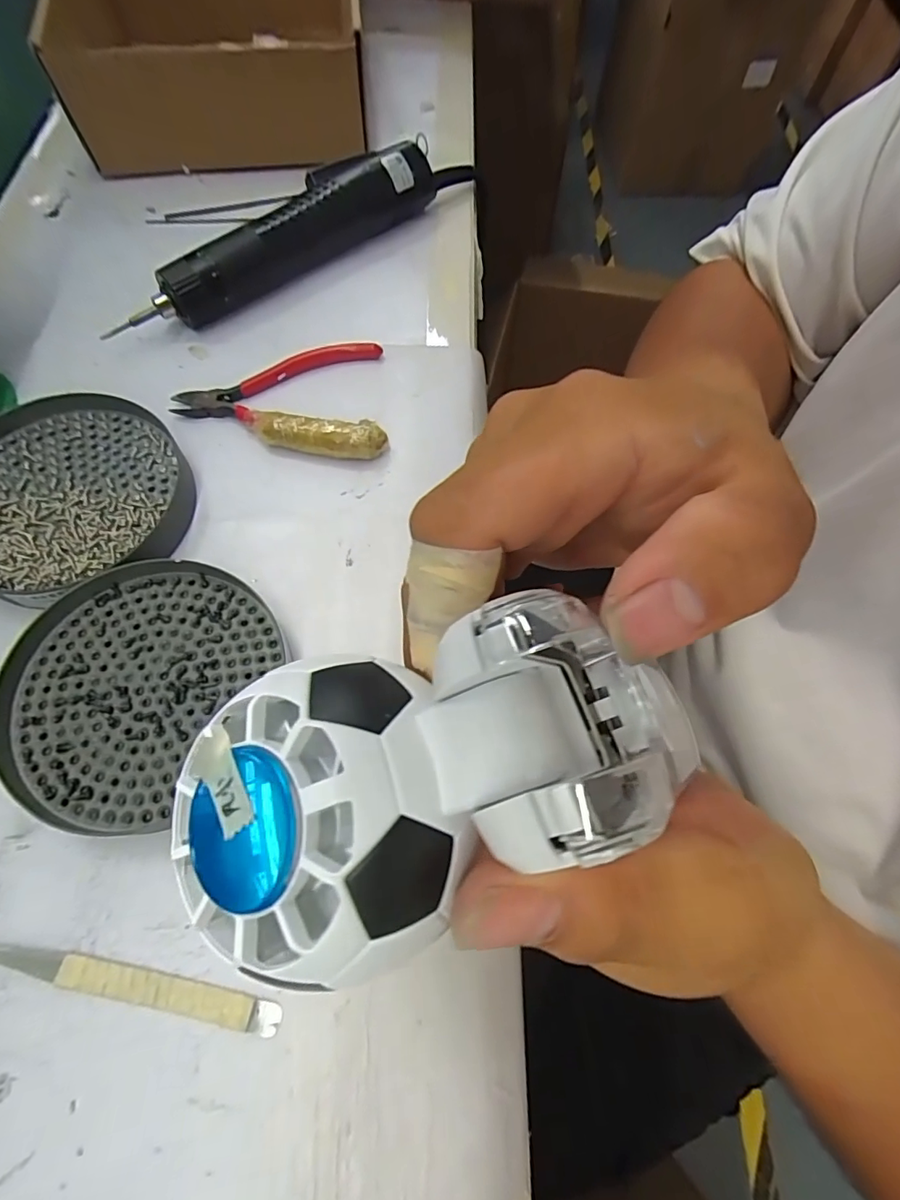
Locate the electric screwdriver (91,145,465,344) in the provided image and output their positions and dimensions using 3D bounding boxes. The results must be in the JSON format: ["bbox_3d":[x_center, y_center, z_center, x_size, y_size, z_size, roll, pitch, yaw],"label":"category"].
[{"bbox_3d":[-0.090,-0.241,0.333,0.275,0.038,0.033,-41,75,-18],"label":"electric screwdriver"}]

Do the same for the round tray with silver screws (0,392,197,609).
[{"bbox_3d":[-0.192,-0.053,0.258,0.113,0.016,0.110,1,67,-3],"label":"round tray with silver screws"}]

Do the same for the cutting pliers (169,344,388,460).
[{"bbox_3d":[-0.096,-0.112,0.288,0.115,0.020,0.080,-4,67,-5],"label":"cutting pliers"}]

